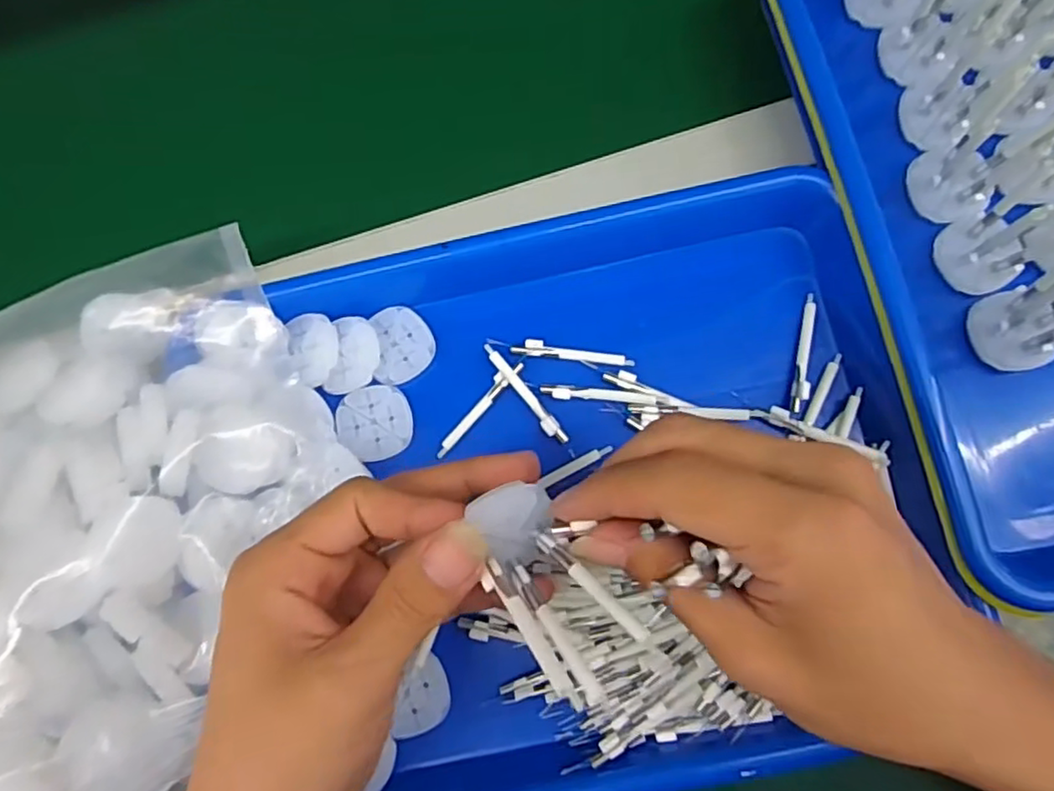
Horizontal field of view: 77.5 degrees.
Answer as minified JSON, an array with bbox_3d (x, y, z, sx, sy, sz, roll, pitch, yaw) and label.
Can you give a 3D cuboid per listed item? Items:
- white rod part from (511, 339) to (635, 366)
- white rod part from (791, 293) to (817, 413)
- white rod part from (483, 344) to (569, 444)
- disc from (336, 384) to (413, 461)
[{"bbox_3d":[0.022,-0.021,0.316,0.058,0.004,0.008,7,79,5],"label":"white rod part"},{"bbox_3d":[0.130,-0.021,0.306,0.007,0.009,0.058,11,79,5],"label":"white rod part"},{"bbox_3d":[-0.001,-0.001,0.311,0.007,0.004,0.059,-38,79,-5],"label":"white rod part"},{"bbox_3d":[-0.073,0.013,0.313,0.034,0.004,0.035,1,74,-5],"label":"disc"}]

